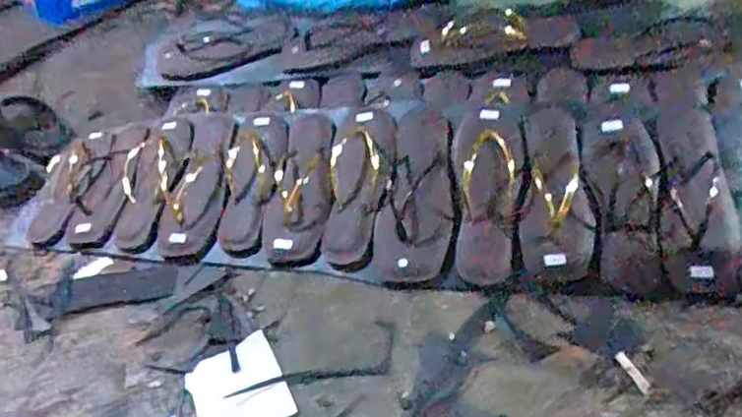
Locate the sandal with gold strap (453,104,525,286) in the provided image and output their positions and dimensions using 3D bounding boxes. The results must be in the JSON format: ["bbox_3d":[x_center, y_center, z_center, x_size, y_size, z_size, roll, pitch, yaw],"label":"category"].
[{"bbox_3d":[0.152,-0.031,0.848,0.089,0.048,0.271,3,70,7],"label":"sandal with gold strap"}]

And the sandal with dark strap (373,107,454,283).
[{"bbox_3d":[0.064,-0.029,0.875,0.097,0.045,0.280,4,62,8],"label":"sandal with dark strap"}]

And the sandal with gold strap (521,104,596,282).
[{"bbox_3d":[0.231,-0.033,0.813,0.087,0.039,0.248,0,69,4],"label":"sandal with gold strap"}]

